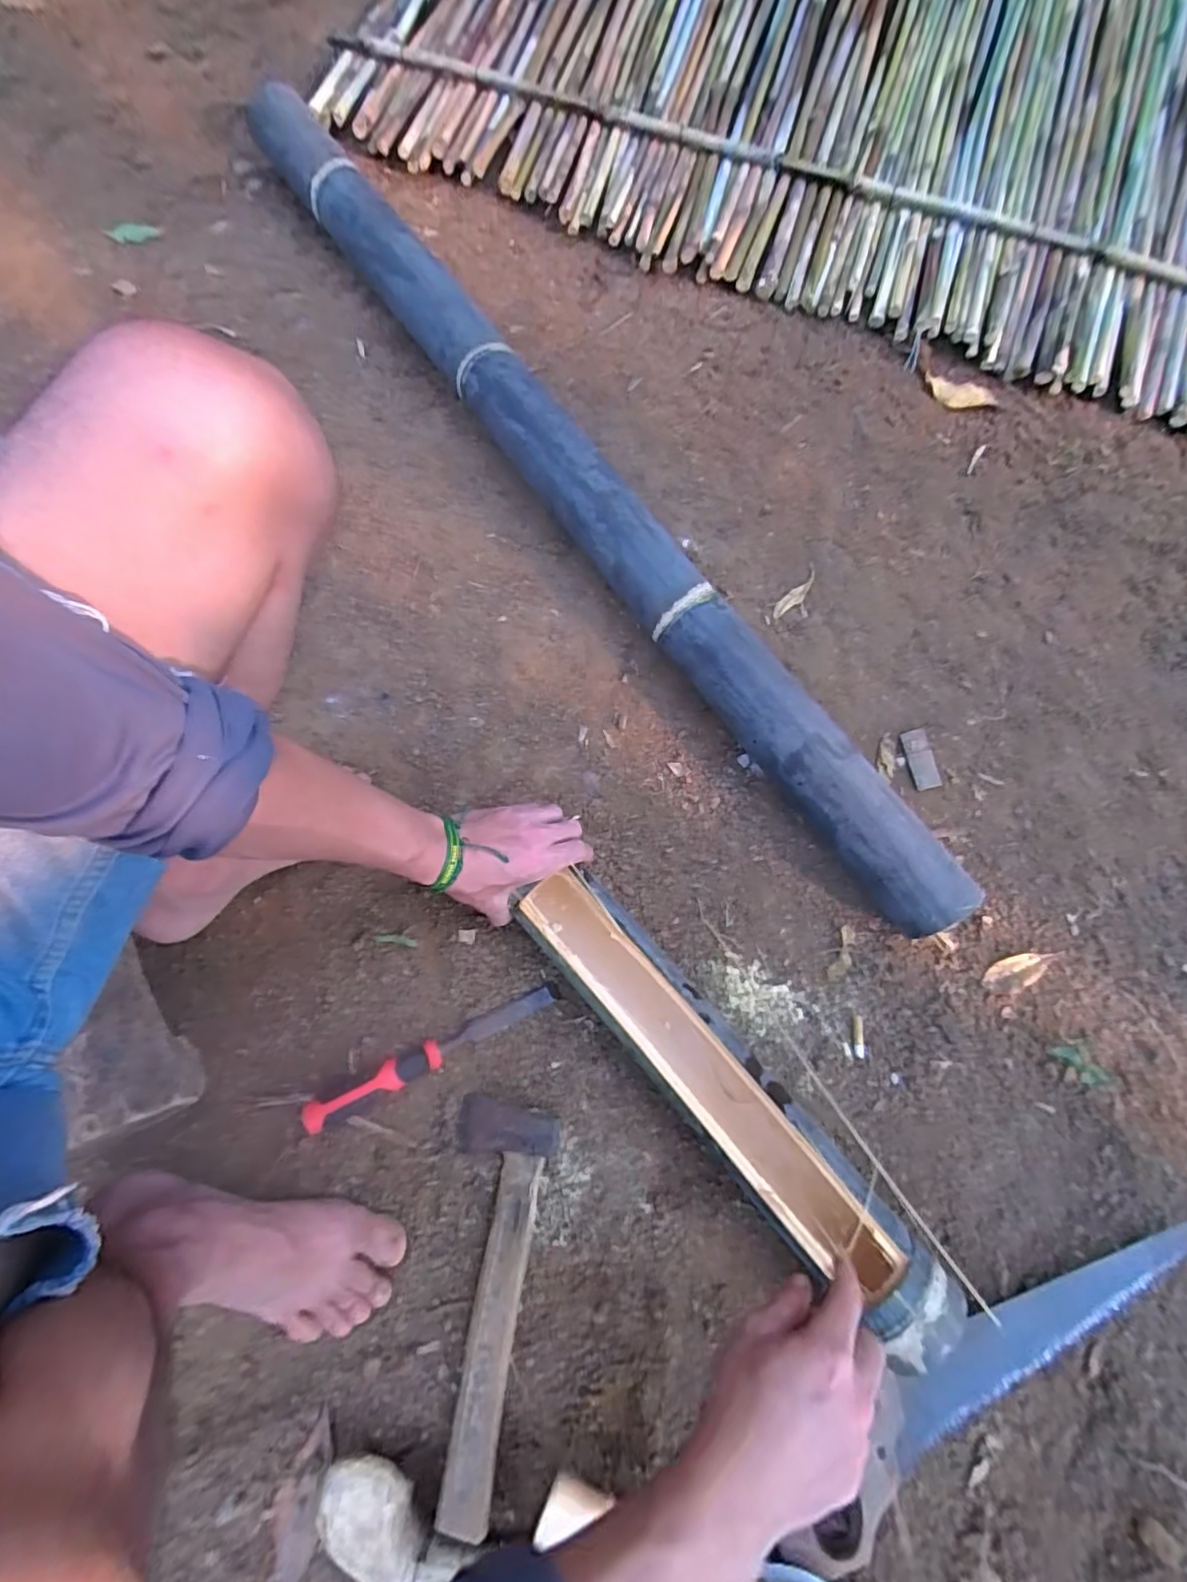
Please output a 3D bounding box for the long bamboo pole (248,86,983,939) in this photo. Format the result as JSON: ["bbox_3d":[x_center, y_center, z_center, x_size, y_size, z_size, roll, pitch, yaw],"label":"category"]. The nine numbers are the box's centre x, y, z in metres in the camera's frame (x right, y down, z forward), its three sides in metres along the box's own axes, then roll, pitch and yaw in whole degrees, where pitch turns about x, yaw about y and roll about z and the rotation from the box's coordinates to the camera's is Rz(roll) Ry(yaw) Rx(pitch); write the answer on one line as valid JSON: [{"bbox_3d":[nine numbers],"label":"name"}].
[{"bbox_3d":[-0.061,-0.390,0.696,0.082,0.093,1.305,-35,79,-8],"label":"long bamboo pole"}]

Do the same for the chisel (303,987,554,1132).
[{"bbox_3d":[-0.148,0.238,0.551,0.230,0.029,0.032,-26,78,-8],"label":"chisel"}]

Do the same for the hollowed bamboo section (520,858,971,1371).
[{"bbox_3d":[0.102,0.249,0.520,0.074,0.082,0.441,-41,74,-11],"label":"hollowed bamboo section"}]

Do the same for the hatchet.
[{"bbox_3d":[-0.094,0.398,0.483,0.089,0.034,0.261,11,76,1],"label":"hatchet"}]

